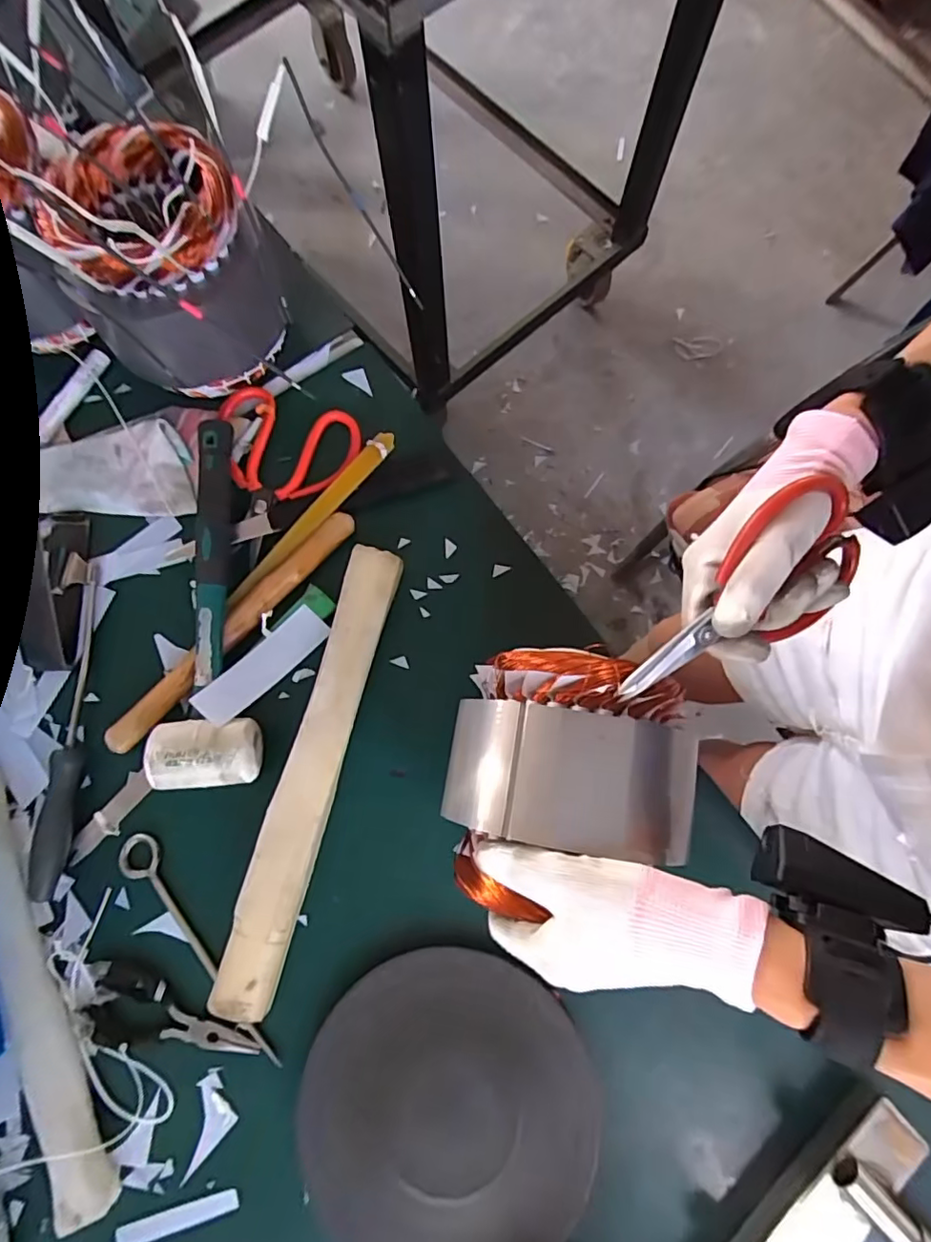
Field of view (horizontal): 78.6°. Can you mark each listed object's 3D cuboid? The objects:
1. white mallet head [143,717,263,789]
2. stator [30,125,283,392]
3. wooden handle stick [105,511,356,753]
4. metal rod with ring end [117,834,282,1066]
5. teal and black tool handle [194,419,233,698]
[{"bbox_3d":[-0.185,0.095,0.411,0.074,0.045,0.049,-3,78,1],"label":"white mallet head"},{"bbox_3d":[-0.222,-0.272,0.444,0.125,0.138,0.124,0,78,2],"label":"stator"},{"bbox_3d":[-0.181,0.004,0.447,0.022,0.015,0.246,41,82,9],"label":"wooden handle stick"},{"bbox_3d":[-0.187,0.231,0.410,0.030,0.006,0.187,-43,80,-7],"label":"metal rod with ring end"},{"bbox_3d":[-0.201,-0.055,0.450,0.029,0.024,0.211,-4,78,1],"label":"teal and black tool handle"}]

